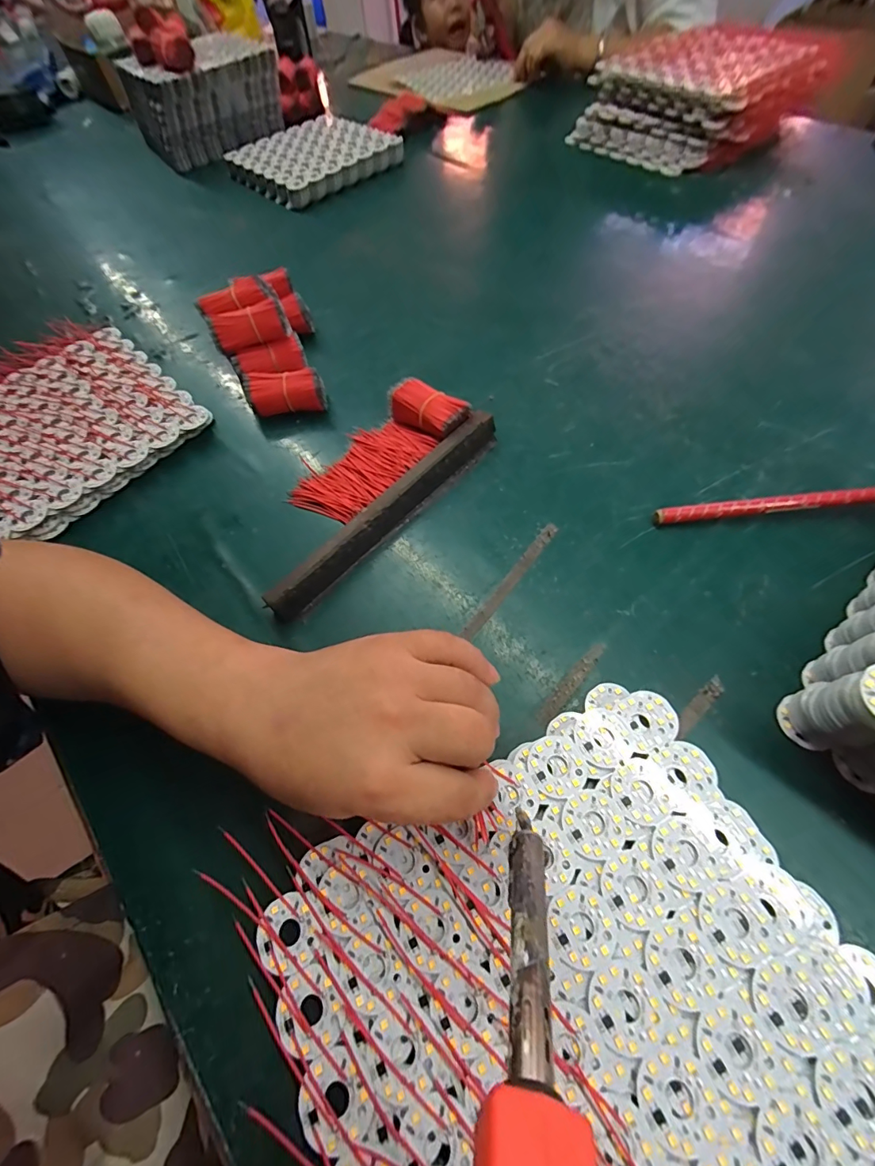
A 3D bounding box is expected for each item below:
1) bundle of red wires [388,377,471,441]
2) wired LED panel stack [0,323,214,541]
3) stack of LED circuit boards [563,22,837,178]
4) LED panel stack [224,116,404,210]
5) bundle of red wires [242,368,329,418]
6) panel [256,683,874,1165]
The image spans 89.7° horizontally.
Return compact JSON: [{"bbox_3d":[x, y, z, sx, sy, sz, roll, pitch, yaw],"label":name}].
[{"bbox_3d":[-0.009,-0.150,0.385,0.070,0.036,0.033,37,69,22],"label":"bundle of red wires"},{"bbox_3d":[-0.368,-0.150,0.419,0.227,0.025,0.221,39,70,23],"label":"wired LED panel stack"},{"bbox_3d":[0.377,-0.704,0.640,0.262,0.084,0.241,-26,62,-10],"label":"stack of LED circuit boards"},{"bbox_3d":[-0.207,-0.680,0.699,0.203,0.031,0.224,-41,65,-18],"label":"LED panel stack"},{"bbox_3d":[-0.143,-0.179,0.415,0.073,0.033,0.027,-7,60,0],"label":"bundle of red wires"},{"bbox_3d":[0.065,0.188,0.191,0.240,0.012,0.216,-26,62,-11],"label":"panel"}]

